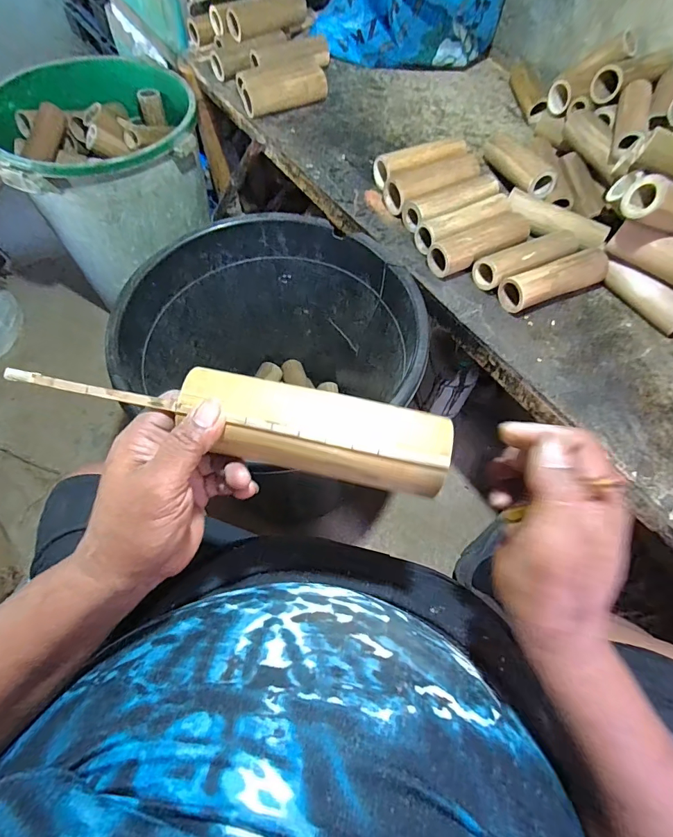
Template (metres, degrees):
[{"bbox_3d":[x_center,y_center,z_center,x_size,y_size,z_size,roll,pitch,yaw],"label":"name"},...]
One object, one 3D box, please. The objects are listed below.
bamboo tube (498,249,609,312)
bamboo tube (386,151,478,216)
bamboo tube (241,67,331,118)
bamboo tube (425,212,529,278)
[{"bbox_3d":[0.352,-0.222,0.671,0.182,0.052,0.052,-21,65,-15],"label":"bamboo tube"},{"bbox_3d":[0.183,-0.425,0.767,0.179,0.058,0.072,-20,65,-15],"label":"bamboo tube"},{"bbox_3d":[-0.107,-0.697,0.892,0.183,0.063,0.051,-21,65,-15],"label":"bamboo tube"},{"bbox_3d":[0.242,-0.288,0.698,0.177,0.056,0.062,-26,66,-17],"label":"bamboo tube"}]

